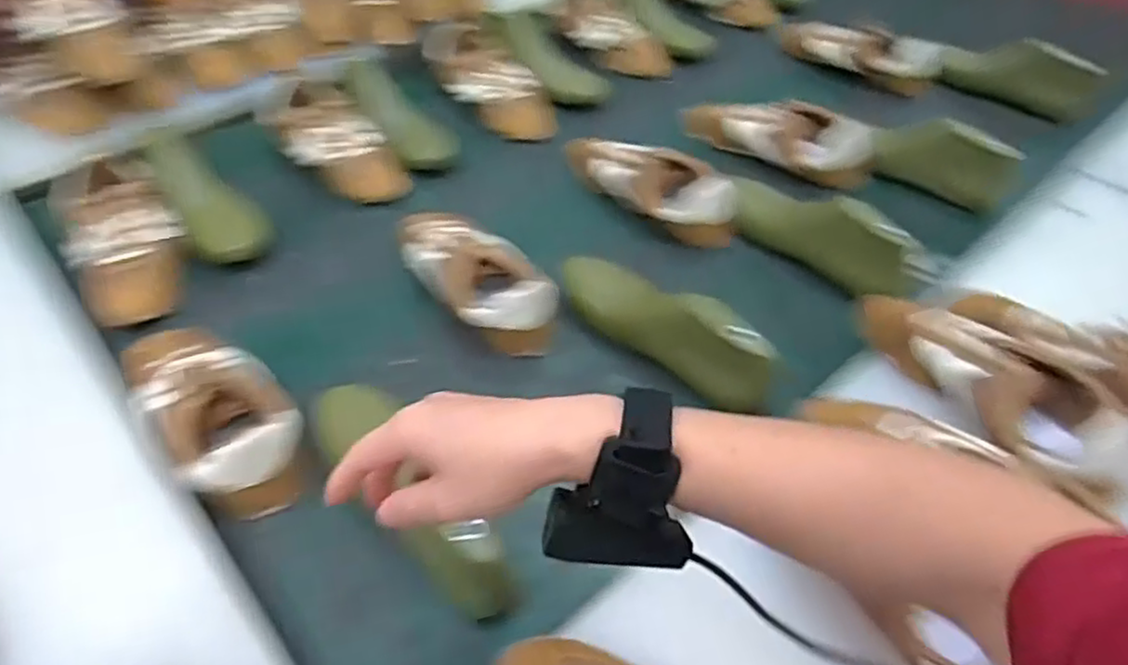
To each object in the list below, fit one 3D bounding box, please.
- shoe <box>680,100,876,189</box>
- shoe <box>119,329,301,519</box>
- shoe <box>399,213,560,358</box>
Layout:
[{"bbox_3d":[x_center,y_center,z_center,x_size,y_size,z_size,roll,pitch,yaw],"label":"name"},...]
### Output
[{"bbox_3d":[0.278,-0.260,0.957,0.249,0.067,0.075,15,49,12],"label":"shoe"},{"bbox_3d":[-0.305,0.059,0.633,0.106,0.053,0.224,-35,58,-29],"label":"shoe"},{"bbox_3d":[-0.095,-0.067,0.765,0.098,0.068,0.225,-31,56,-26],"label":"shoe"}]

